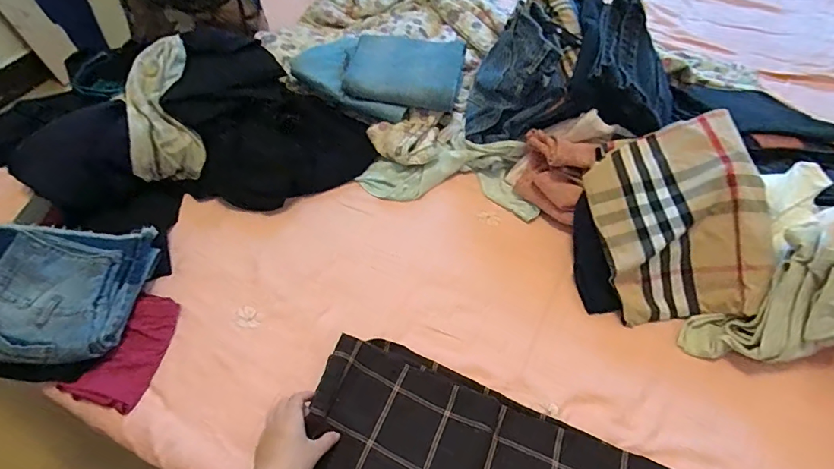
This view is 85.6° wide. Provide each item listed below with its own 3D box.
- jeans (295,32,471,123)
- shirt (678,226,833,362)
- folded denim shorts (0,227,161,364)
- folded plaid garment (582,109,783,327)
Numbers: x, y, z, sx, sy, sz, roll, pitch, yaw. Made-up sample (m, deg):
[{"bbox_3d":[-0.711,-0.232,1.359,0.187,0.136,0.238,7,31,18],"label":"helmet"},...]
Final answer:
[{"bbox_3d":[-0.079,-0.341,0.954,0.345,0.068,0.228,12,56,12],"label":"jeans"},{"bbox_3d":[0.464,0.095,0.594,0.180,0.159,0.118,-12,54,-5],"label":"shirt"},{"bbox_3d":[-0.562,0.084,0.664,0.268,0.071,0.218,-3,54,1],"label":"folded denim shorts"},{"bbox_3d":[0.387,-0.024,0.673,0.222,0.069,0.289,-14,69,17],"label":"folded plaid garment"}]

